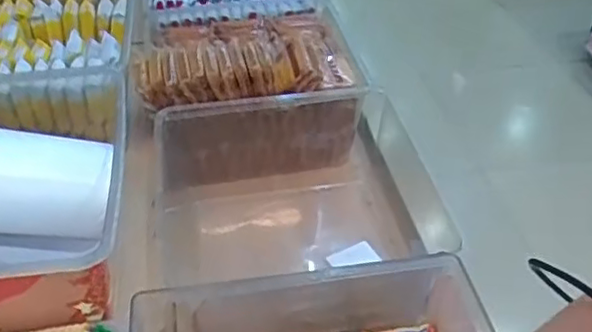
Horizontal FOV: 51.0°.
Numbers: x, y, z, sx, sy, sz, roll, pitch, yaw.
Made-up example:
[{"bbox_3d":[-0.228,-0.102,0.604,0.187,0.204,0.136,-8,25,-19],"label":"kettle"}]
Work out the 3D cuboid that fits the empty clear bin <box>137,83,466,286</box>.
[{"bbox_3d":[-0.024,0.013,0.789,0.330,0.154,0.221,-9,41,-12],"label":"empty clear bin"}]

